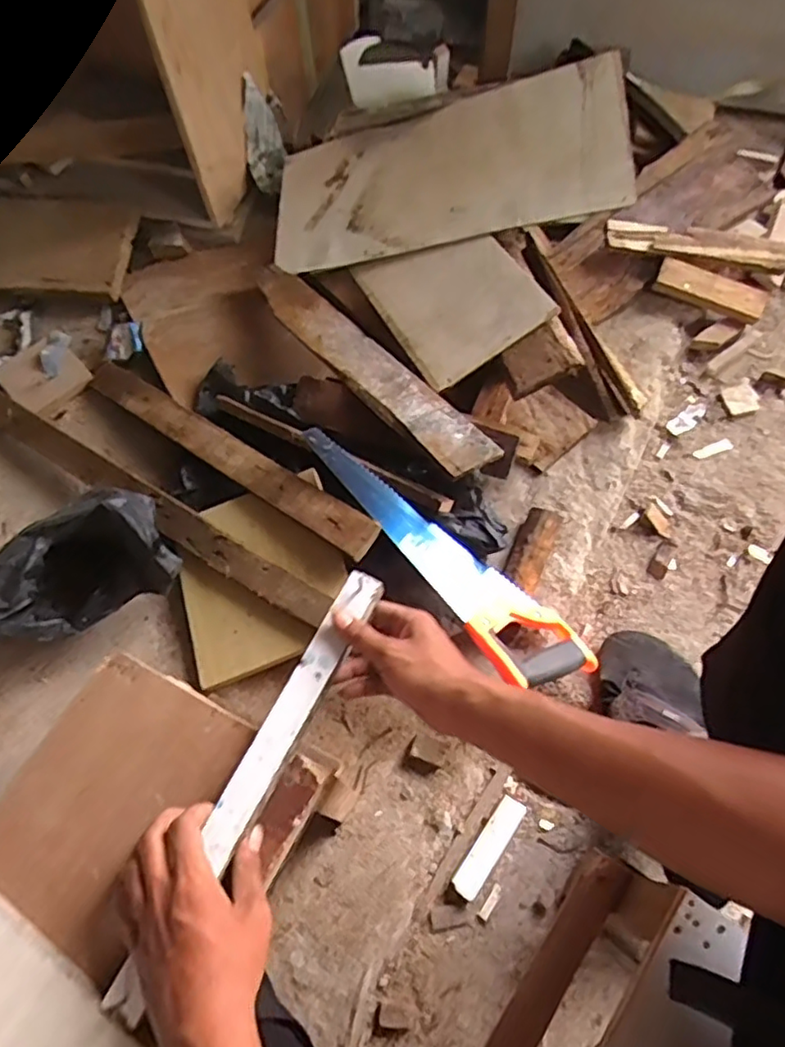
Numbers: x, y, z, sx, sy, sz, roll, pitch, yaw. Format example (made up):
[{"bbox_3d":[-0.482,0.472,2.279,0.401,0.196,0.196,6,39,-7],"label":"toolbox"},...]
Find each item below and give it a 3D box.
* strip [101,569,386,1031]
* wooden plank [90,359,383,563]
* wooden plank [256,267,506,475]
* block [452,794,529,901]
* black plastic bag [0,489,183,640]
[{"bbox_3d":[-0.100,0.184,0.478,0.031,0.019,0.339,24,68,14],"label":"strip"},{"bbox_3d":[-0.239,-0.105,0.851,0.550,0.013,0.050,31,82,26],"label":"wooden plank"},{"bbox_3d":[-0.047,-0.235,0.884,0.076,0.013,0.504,-34,60,-19],"label":"wooden plank"},{"bbox_3d":[0.106,0.349,0.684,0.029,0.007,0.112,33,67,18],"label":"block"},{"bbox_3d":[-0.372,0.053,0.762,0.214,0.143,0.142,-19,62,-9],"label":"black plastic bag"}]

